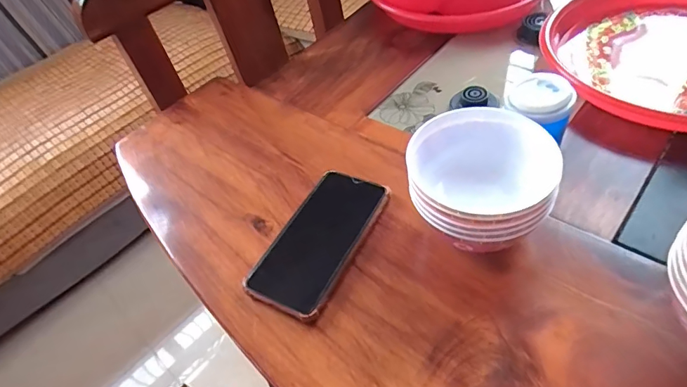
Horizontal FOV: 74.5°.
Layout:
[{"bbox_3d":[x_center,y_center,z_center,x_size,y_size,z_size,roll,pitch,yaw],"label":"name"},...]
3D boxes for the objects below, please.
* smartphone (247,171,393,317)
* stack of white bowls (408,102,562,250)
[{"bbox_3d":[-0.021,0.037,0.415,0.073,0.016,0.149,18,54,26],"label":"smartphone"},{"bbox_3d":[0.116,0.000,0.383,0.118,0.086,0.123,16,53,24],"label":"stack of white bowls"}]

